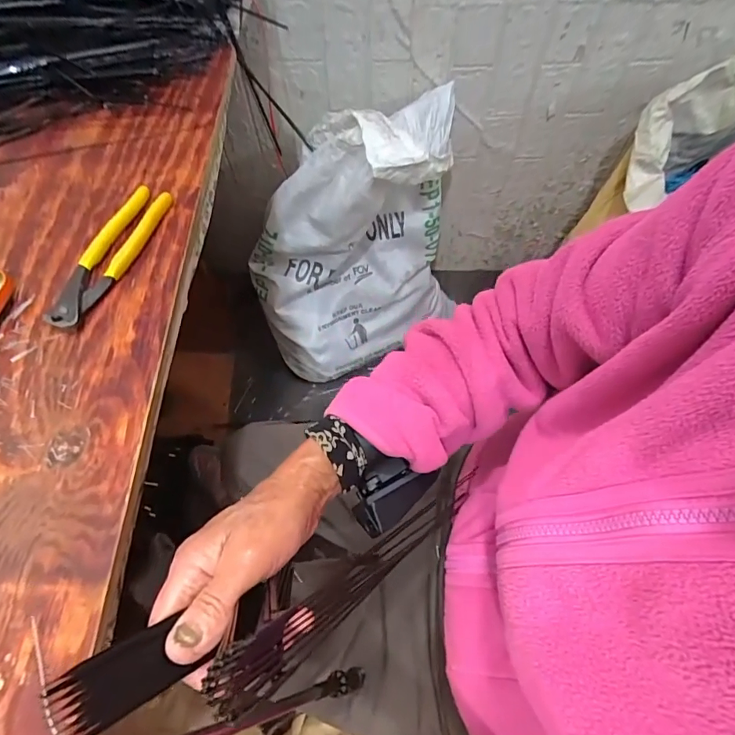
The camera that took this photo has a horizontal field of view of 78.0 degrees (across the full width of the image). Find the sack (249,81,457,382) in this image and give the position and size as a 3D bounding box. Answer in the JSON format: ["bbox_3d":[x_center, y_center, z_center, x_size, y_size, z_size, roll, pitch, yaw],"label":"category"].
[{"bbox_3d":[-0.010,-0.242,0.924,0.440,0.582,0.226,-25,67,-12],"label":"sack"}]

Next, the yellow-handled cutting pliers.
[{"bbox_3d":[-0.238,-0.106,0.421,0.043,0.021,0.162,18,65,8],"label":"yellow-handled cutting pliers"}]

